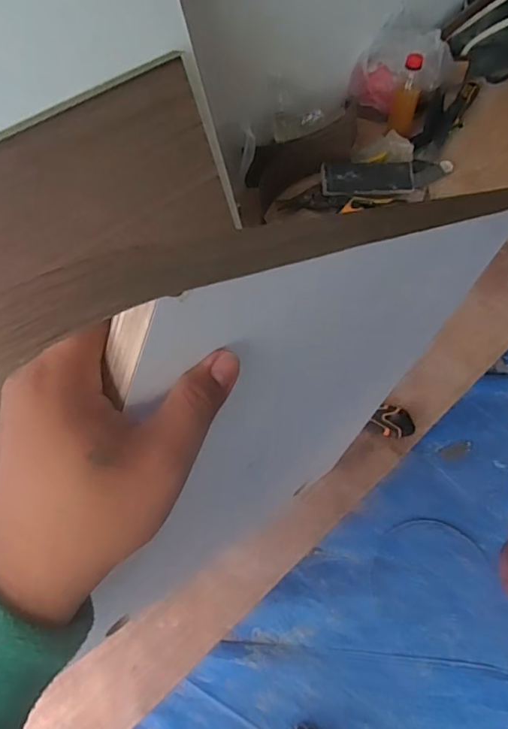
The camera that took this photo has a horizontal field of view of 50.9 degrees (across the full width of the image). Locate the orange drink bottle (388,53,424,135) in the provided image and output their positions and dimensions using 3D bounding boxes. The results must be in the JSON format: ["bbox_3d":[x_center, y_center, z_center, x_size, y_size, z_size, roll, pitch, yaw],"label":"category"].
[{"bbox_3d":[0.299,-0.529,1.043,0.054,0.138,0.056,15,62,11],"label":"orange drink bottle"}]

